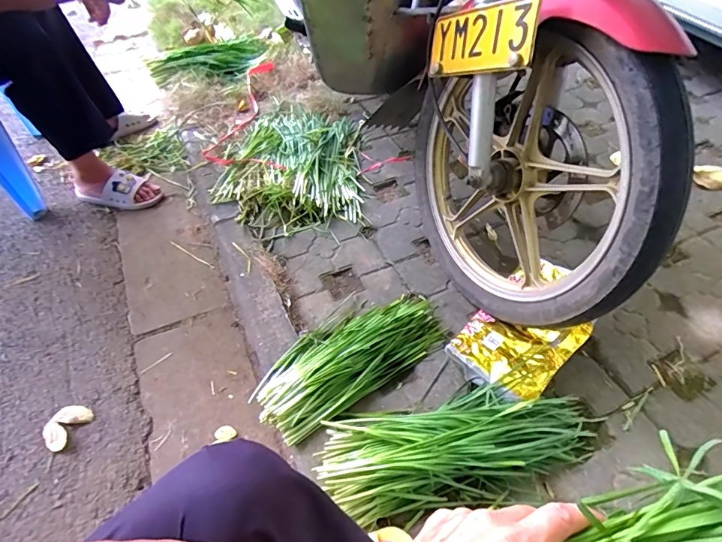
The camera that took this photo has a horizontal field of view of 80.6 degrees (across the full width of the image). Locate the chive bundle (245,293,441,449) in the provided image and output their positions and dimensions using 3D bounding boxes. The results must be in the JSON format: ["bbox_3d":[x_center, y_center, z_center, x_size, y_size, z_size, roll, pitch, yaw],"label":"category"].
[{"bbox_3d":[-0.026,0.155,0.852,0.393,0.058,0.191,-32,55,-23],"label":"chive bundle"}]

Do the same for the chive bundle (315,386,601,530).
[{"bbox_3d":[0.167,0.286,0.718,0.468,0.066,0.183,-12,50,-8],"label":"chive bundle"}]

